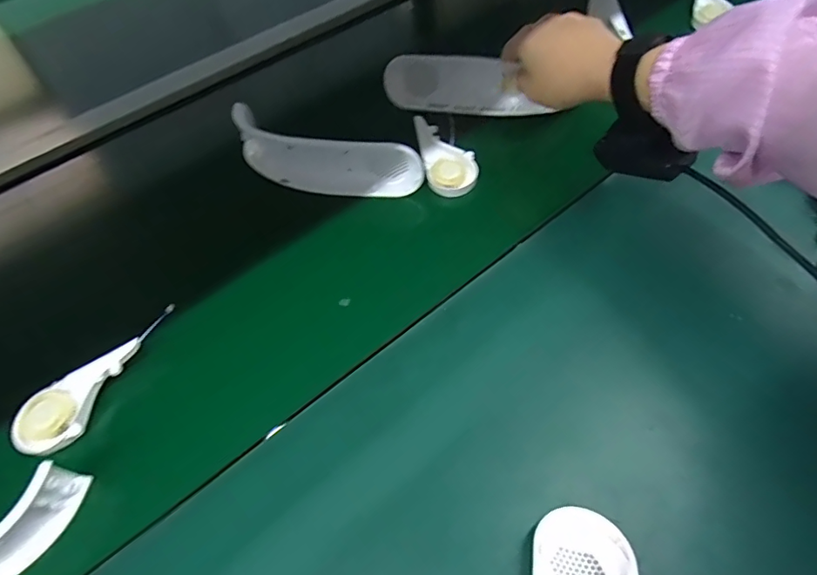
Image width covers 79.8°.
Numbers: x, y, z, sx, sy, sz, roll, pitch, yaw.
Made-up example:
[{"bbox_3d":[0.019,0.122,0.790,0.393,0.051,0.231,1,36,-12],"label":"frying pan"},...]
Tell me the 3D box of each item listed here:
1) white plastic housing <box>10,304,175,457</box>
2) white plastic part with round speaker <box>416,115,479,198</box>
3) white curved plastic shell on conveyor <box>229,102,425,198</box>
[{"bbox_3d":[-0.219,0.068,0.350,0.127,0.022,0.046,-36,59,-19],"label":"white plastic housing"},{"bbox_3d":[0.037,-0.129,0.467,0.048,0.015,0.091,-11,65,3],"label":"white plastic part with round speaker"},{"bbox_3d":[-0.085,-0.122,0.464,0.201,0.043,0.054,19,58,17],"label":"white curved plastic shell on conveyor"}]

